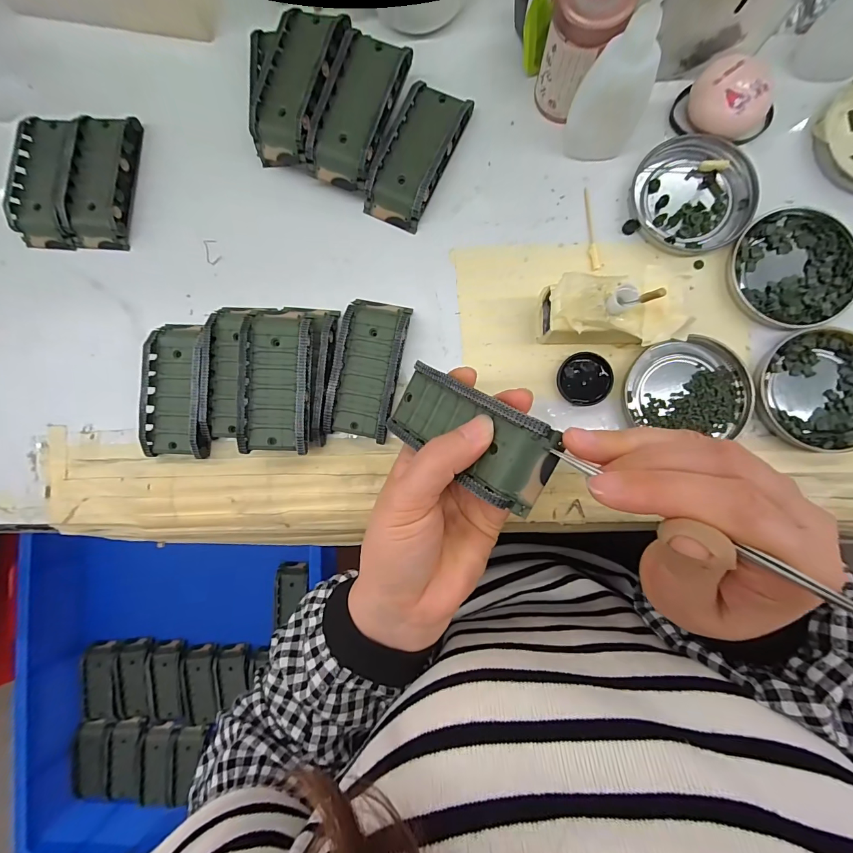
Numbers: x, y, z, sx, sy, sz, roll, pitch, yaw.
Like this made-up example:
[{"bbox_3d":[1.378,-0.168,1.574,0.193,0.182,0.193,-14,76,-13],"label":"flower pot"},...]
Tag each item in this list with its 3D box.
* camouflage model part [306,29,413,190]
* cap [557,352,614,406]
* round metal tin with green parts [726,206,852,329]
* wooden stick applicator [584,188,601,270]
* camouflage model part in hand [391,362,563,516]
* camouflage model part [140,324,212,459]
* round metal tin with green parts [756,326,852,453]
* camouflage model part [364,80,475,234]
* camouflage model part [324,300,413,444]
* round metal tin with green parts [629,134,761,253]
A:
[{"bbox_3d":[-0.047,-0.217,0.269,0.044,0.031,0.093,22,88,5],"label":"camouflage model part"},{"bbox_3d":[0.108,-0.032,0.262,0.035,0.006,0.035,0,87,4],"label":"cap"},{"bbox_3d":[0.244,-0.105,0.253,0.074,0.007,0.077,0,87,4],"label":"round metal tin with green parts"},{"bbox_3d":[0.115,-0.139,0.268,0.007,0.004,0.059,-8,87,5],"label":"wooden stick applicator"},{"bbox_3d":[0.018,0.002,0.195,0.095,0.020,0.041,33,91,37],"label":"camouflage model part in hand"},{"bbox_3d":[-0.180,-0.027,0.276,0.044,0.018,0.096,2,87,5],"label":"camouflage model part"},{"bbox_3d":[0.257,-0.024,0.246,0.076,0.008,0.077,0,87,4],"label":"round metal tin with green parts"},{"bbox_3d":[-0.007,-0.193,0.272,0.043,0.020,0.095,26,89,5],"label":"camouflage model part"},{"bbox_3d":[-0.040,-0.041,0.268,0.045,0.019,0.096,10,87,5],"label":"camouflage model part"},{"bbox_3d":[0.182,-0.158,0.260,0.074,0.008,0.074,0,87,4],"label":"round metal tin with green parts"}]

